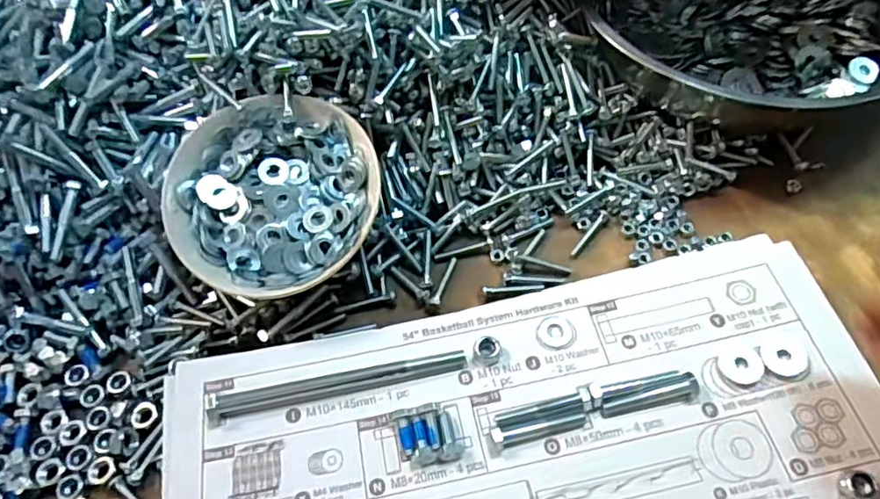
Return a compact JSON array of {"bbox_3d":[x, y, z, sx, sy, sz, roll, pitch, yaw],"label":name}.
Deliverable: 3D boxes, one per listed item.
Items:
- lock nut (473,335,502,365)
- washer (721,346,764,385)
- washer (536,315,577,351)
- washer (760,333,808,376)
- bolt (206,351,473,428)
[{"bbox_3d":[0.029,0.059,0.357,0.017,0.008,0.018,-1,59,2],"label":"lock nut"},{"bbox_3d":[0.174,0.067,0.341,0.021,0.004,0.024,25,63,16],"label":"washer"},{"bbox_3d":[0.072,0.051,0.364,0.023,0.004,0.023,-1,59,2],"label":"washer"},{"bbox_3d":[0.199,0.060,0.341,0.026,0.004,0.024,-1,59,2],"label":"washer"},{"bbox_3d":[-0.060,0.080,0.348,0.151,0.014,0.019,-10,59,-3],"label":"bolt"}]

